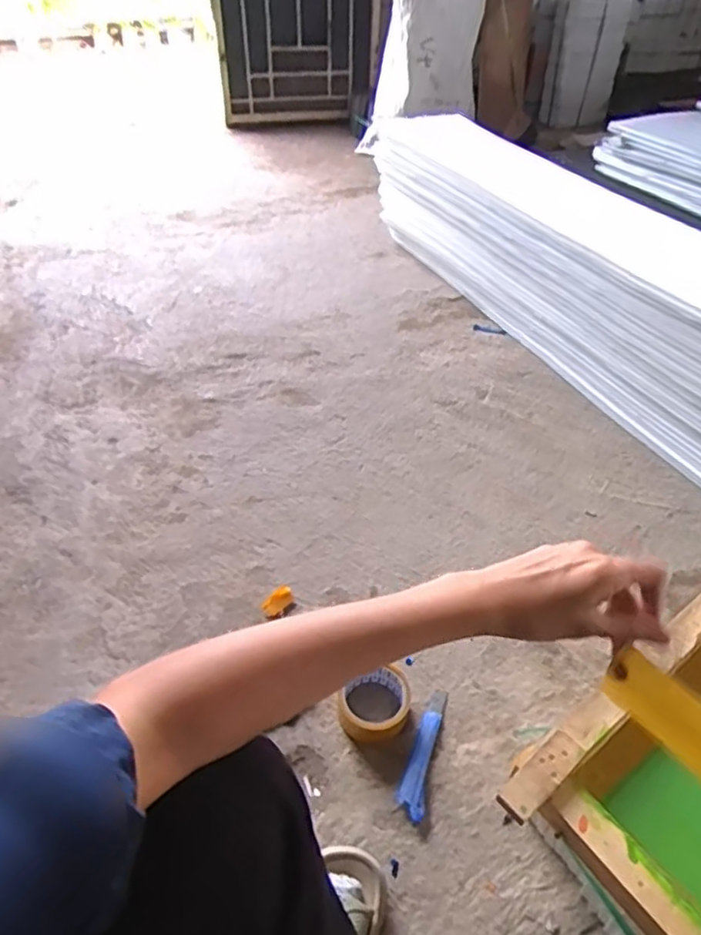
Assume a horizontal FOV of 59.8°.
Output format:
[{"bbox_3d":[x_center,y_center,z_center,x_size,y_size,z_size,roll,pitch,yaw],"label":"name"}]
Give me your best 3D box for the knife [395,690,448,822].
[{"bbox_3d":[0.093,0.346,0.751,0.035,0.014,0.161,16,45,15],"label":"knife"}]

